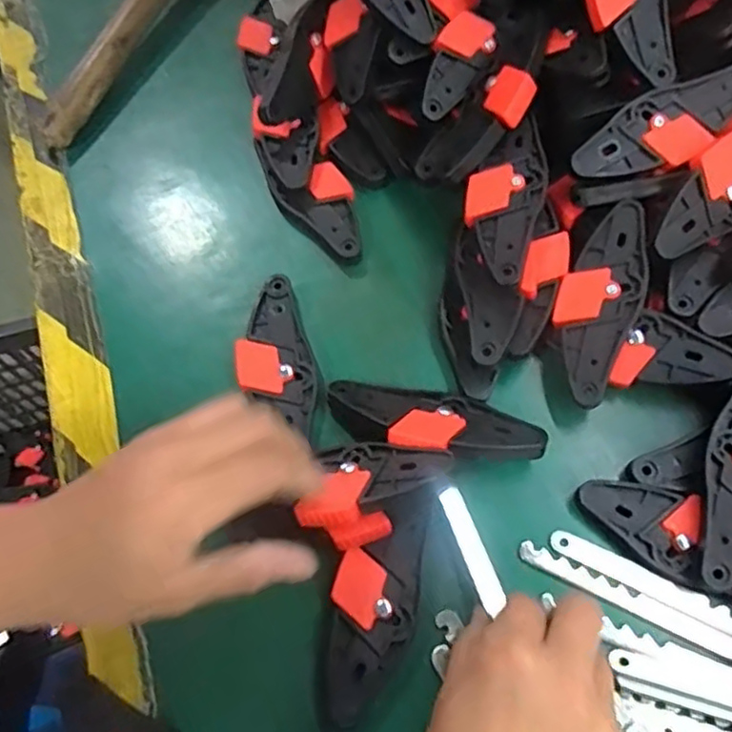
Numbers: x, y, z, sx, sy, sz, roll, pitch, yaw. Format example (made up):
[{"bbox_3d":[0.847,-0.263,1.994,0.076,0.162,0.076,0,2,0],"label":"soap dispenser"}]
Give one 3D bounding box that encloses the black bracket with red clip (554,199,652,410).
[{"bbox_3d":[0.139,-0.038,0.391,0.046,0.012,0.123,16,81,10],"label":"black bracket with red clip"}]

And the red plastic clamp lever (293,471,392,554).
[{"bbox_3d":[-0.013,0.078,0.352,0.042,0.026,0.038,-23,67,-6],"label":"red plastic clamp lever"}]

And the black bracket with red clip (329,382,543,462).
[{"bbox_3d":[0.038,0.038,0.386,0.123,0.022,0.046,9,51,8],"label":"black bracket with red clip"}]

